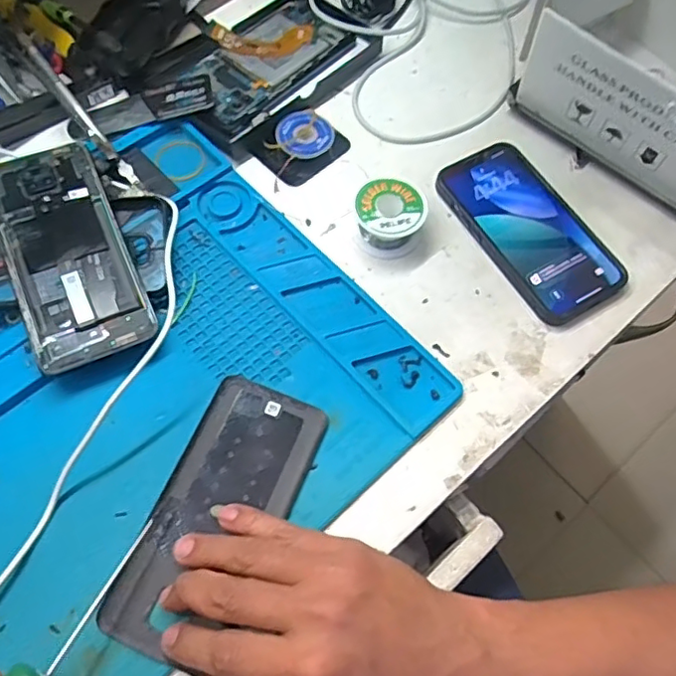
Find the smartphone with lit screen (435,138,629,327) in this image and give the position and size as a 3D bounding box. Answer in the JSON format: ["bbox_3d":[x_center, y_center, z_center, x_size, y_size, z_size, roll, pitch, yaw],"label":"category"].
[{"bbox_3d":[0.142,-0.083,0.444,0.078,0.013,0.151,-29,70,-15],"label":"smartphone with lit screen"}]

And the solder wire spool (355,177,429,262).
[{"bbox_3d":[0.038,-0.090,0.434,0.050,0.028,0.055,1,65,-3],"label":"solder wire spool"}]

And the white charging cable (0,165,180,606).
[{"bbox_3d":[-0.184,0.030,0.365,0.105,0.023,0.341,24,66,8],"label":"white charging cable"}]

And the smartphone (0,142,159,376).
[{"bbox_3d":[-0.180,-0.059,0.393,0.075,0.006,0.162,-23,72,-14],"label":"smartphone"}]

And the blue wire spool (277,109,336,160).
[{"bbox_3d":[-0.025,-0.162,0.471,0.043,0.008,0.043,-34,72,-17],"label":"blue wire spool"}]

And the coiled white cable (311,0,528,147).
[{"bbox_3d":[0.080,-0.290,0.535,0.201,0.036,0.279,29,67,10],"label":"coiled white cable"}]

